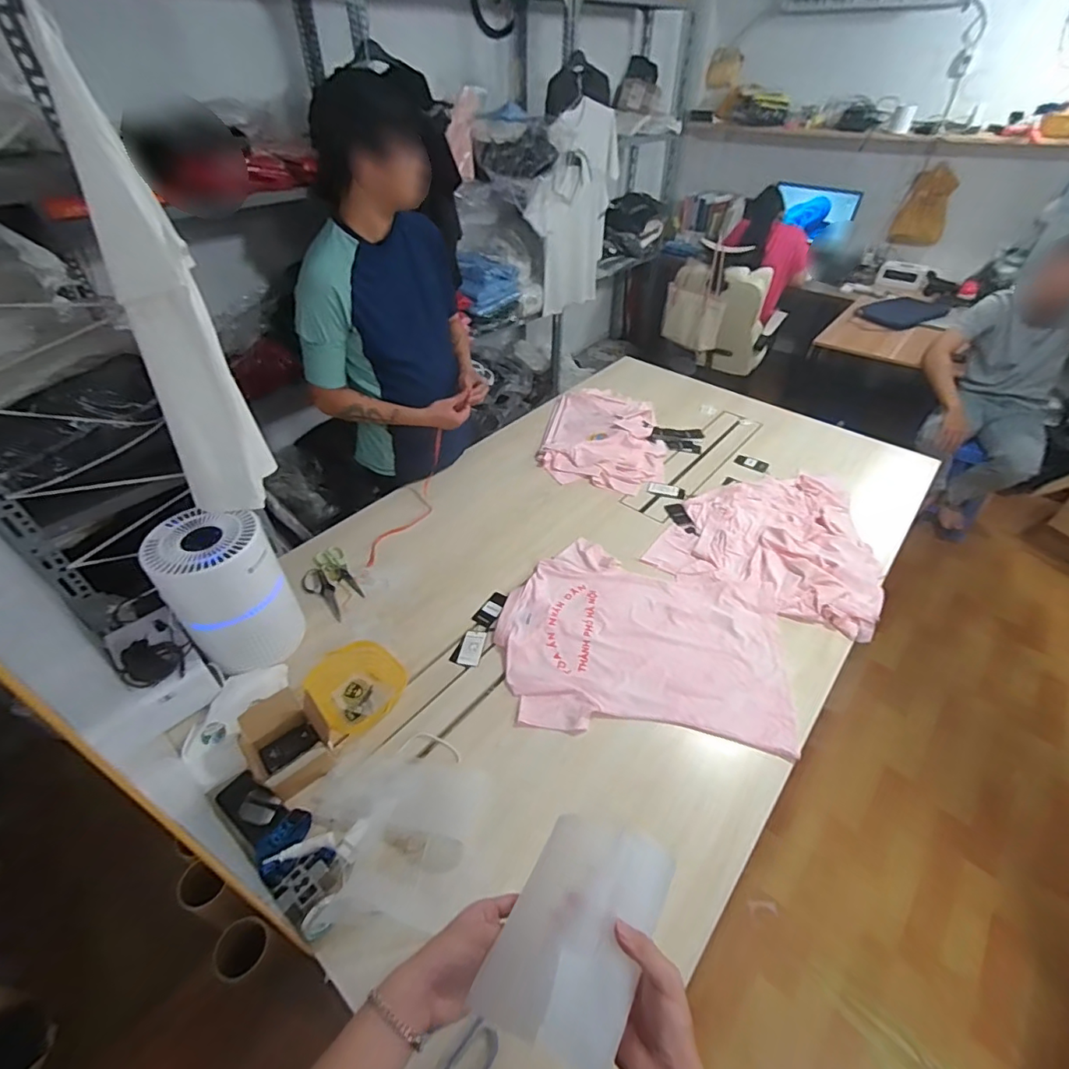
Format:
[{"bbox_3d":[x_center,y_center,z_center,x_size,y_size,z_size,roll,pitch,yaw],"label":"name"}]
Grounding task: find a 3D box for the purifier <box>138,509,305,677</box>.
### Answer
[{"bbox_3d":[-0.575,0.113,0.984,0.182,0.293,0.166,-31,51,-31],"label":"purifier"}]

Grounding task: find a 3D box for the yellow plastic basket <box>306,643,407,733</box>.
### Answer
[{"bbox_3d":[-0.329,0.281,0.976,0.157,0.059,0.146,1,39,-1],"label":"yellow plastic basket"}]

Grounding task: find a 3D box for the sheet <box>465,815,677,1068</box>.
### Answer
[{"bbox_3d":[0.039,0.372,0.497,0.138,0.065,0.185,20,42,21],"label":"sheet"}]

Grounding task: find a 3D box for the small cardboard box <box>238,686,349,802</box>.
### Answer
[{"bbox_3d":[-0.411,0.342,0.864,0.152,0.076,0.130,32,50,30],"label":"small cardboard box"}]

